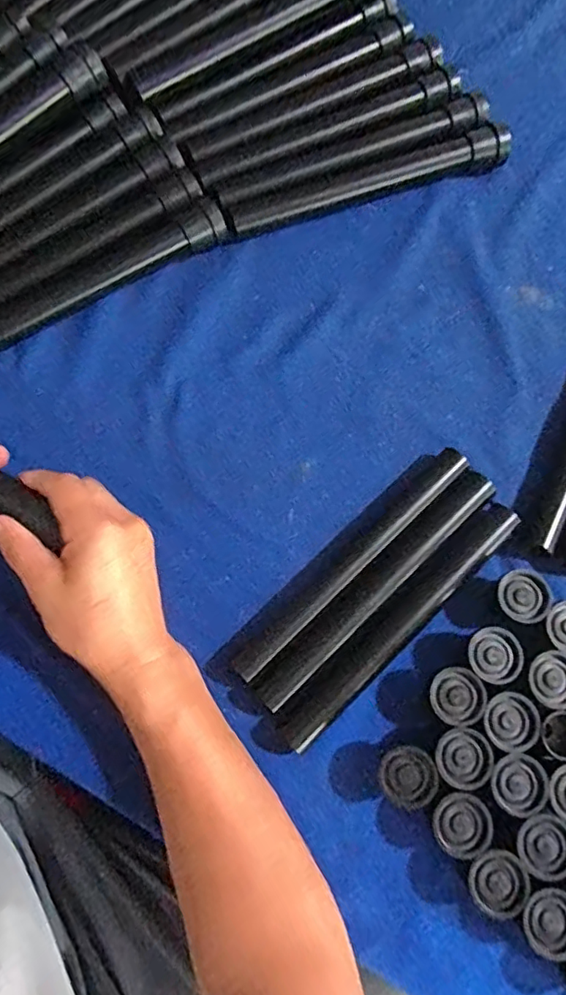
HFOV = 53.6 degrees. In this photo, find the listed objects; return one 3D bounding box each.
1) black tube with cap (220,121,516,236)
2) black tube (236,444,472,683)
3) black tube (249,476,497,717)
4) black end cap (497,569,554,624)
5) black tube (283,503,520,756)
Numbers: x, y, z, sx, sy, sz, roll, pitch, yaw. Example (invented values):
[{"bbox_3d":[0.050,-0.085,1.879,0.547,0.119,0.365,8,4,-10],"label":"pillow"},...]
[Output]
[{"bbox_3d":[0.073,-0.272,0.474,0.248,0.025,0.025,-17,77,-6],"label":"black tube with cap"},{"bbox_3d":[0.051,0.045,0.403,0.221,0.025,0.022,-42,80,-11],"label":"black tube"},{"bbox_3d":[0.066,0.061,0.392,0.218,0.019,0.025,-42,80,-11],"label":"black tube"},{"bbox_3d":[0.164,0.069,0.385,0.034,0.020,0.034,0,76,-2],"label":"black end cap"},{"bbox_3d":[0.083,0.085,0.389,0.218,0.021,0.023,-43,81,-11],"label":"black tube"}]

